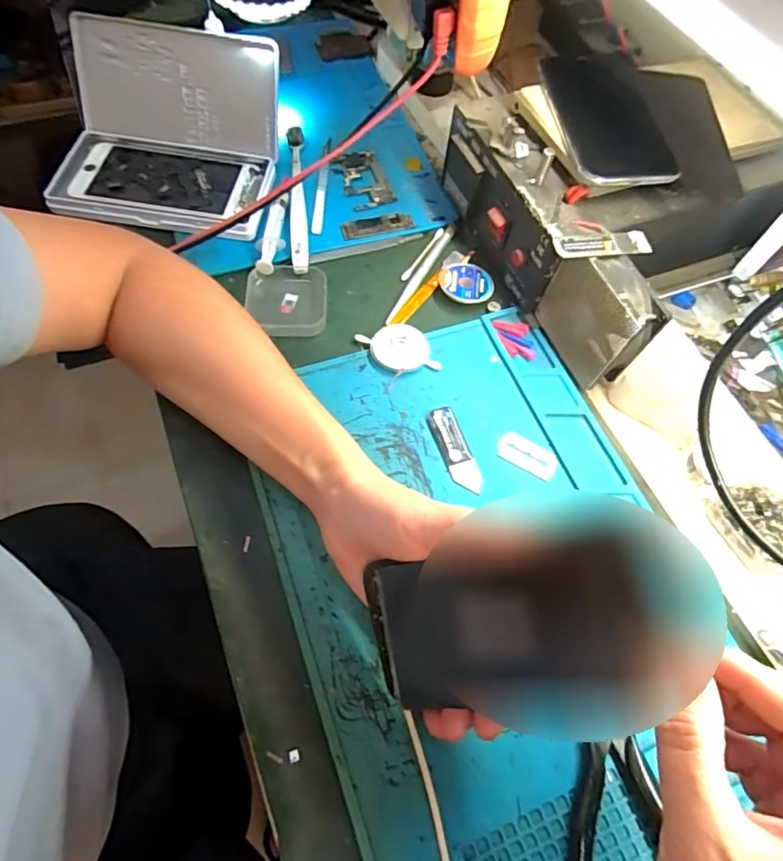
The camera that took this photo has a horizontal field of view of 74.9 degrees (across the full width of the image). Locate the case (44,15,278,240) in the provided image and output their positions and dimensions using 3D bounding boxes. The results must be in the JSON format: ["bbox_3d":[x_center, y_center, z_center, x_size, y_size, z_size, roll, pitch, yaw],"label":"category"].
[{"bbox_3d":[-0.201,-0.262,0.445,0.199,0.088,0.159,7,63,1],"label":"case"}]

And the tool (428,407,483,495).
[{"bbox_3d":[0.045,0.013,0.363,0.021,0.007,0.066,-18,65,-12],"label":"tool"}]

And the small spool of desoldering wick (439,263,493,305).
[{"bbox_3d":[0.063,-0.125,0.431,0.044,0.011,0.041,1,63,-2],"label":"small spool of desoldering wick"}]

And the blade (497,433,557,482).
[{"bbox_3d":[0.098,0.018,0.365,0.043,0.004,0.022,27,65,10],"label":"blade"}]

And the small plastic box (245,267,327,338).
[{"bbox_3d":[-0.085,-0.105,0.414,0.065,0.014,0.066,-5,63,-6],"label":"small plastic box"}]

